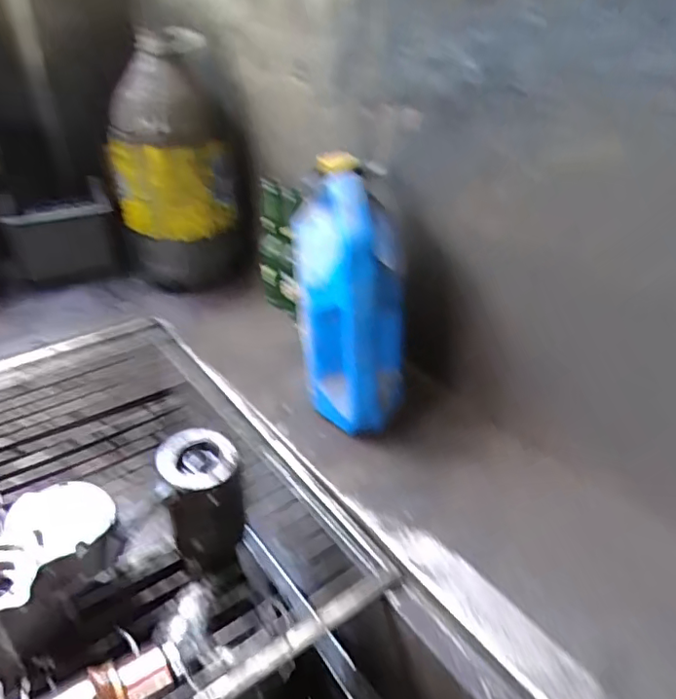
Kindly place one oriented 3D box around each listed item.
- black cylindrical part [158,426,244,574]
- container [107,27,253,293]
[{"bbox_3d":[-0.133,0.153,0.562,0.071,0.128,0.069,0,32,0],"label":"black cylindrical part"},{"bbox_3d":[-0.270,-0.287,0.959,0.211,0.434,0.176,-10,34,-15],"label":"container"}]

